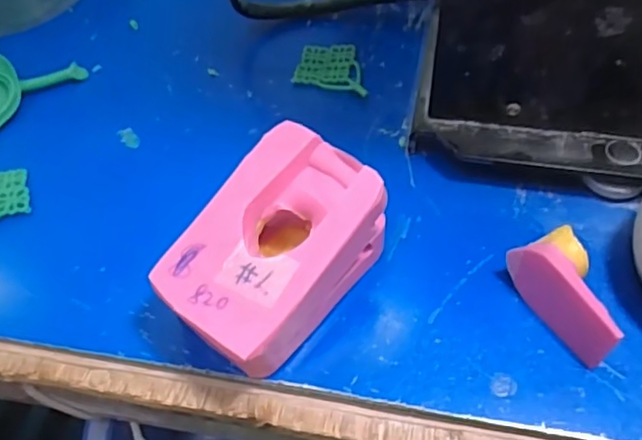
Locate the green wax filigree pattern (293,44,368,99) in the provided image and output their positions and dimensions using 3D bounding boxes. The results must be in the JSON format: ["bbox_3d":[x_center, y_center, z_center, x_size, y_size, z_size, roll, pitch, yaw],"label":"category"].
[{"bbox_3d":[0.006,-0.071,0.284,0.034,0.005,0.032,8,55,10],"label":"green wax filigree pattern"}]

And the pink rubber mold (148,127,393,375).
[{"bbox_3d":[-0.015,0.013,0.197,0.047,0.048,0.068,35,63,26],"label":"pink rubber mold"}]

